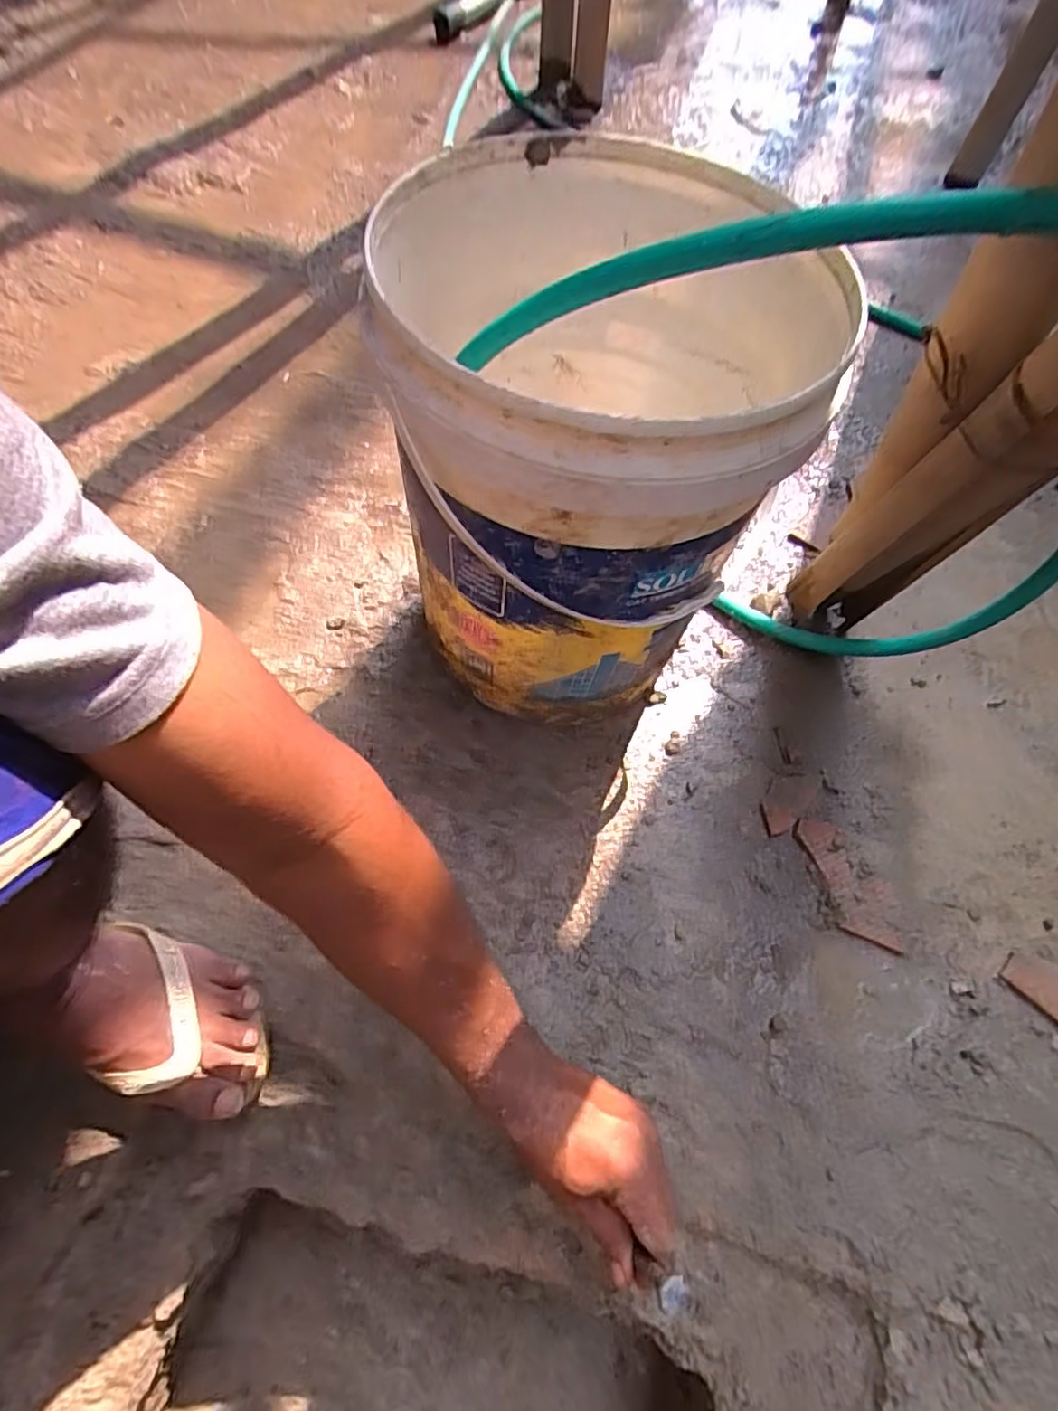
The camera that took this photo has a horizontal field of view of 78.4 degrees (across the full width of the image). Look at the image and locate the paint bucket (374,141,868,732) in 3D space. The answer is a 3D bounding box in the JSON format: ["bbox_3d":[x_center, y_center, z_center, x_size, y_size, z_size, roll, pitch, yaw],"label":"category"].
[{"bbox_3d":[0.042,-0.188,0.536,0.296,0.338,0.305,2,63,-4],"label":"paint bucket"}]

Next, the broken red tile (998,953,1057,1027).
[{"bbox_3d":[0.453,0.245,0.563,0.074,0.004,0.052,41,66,19],"label":"broken red tile"}]

